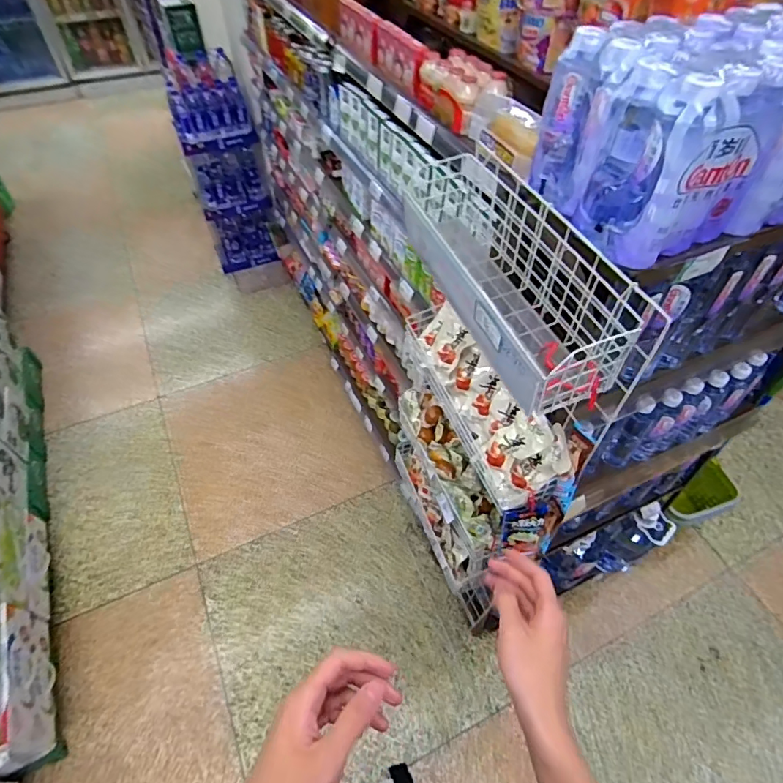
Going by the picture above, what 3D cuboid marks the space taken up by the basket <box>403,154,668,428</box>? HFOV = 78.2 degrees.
[{"bbox_3d":[0.143,-0.158,0.627,0.128,0.124,0.388,-15,53,-13],"label":"basket"}]

